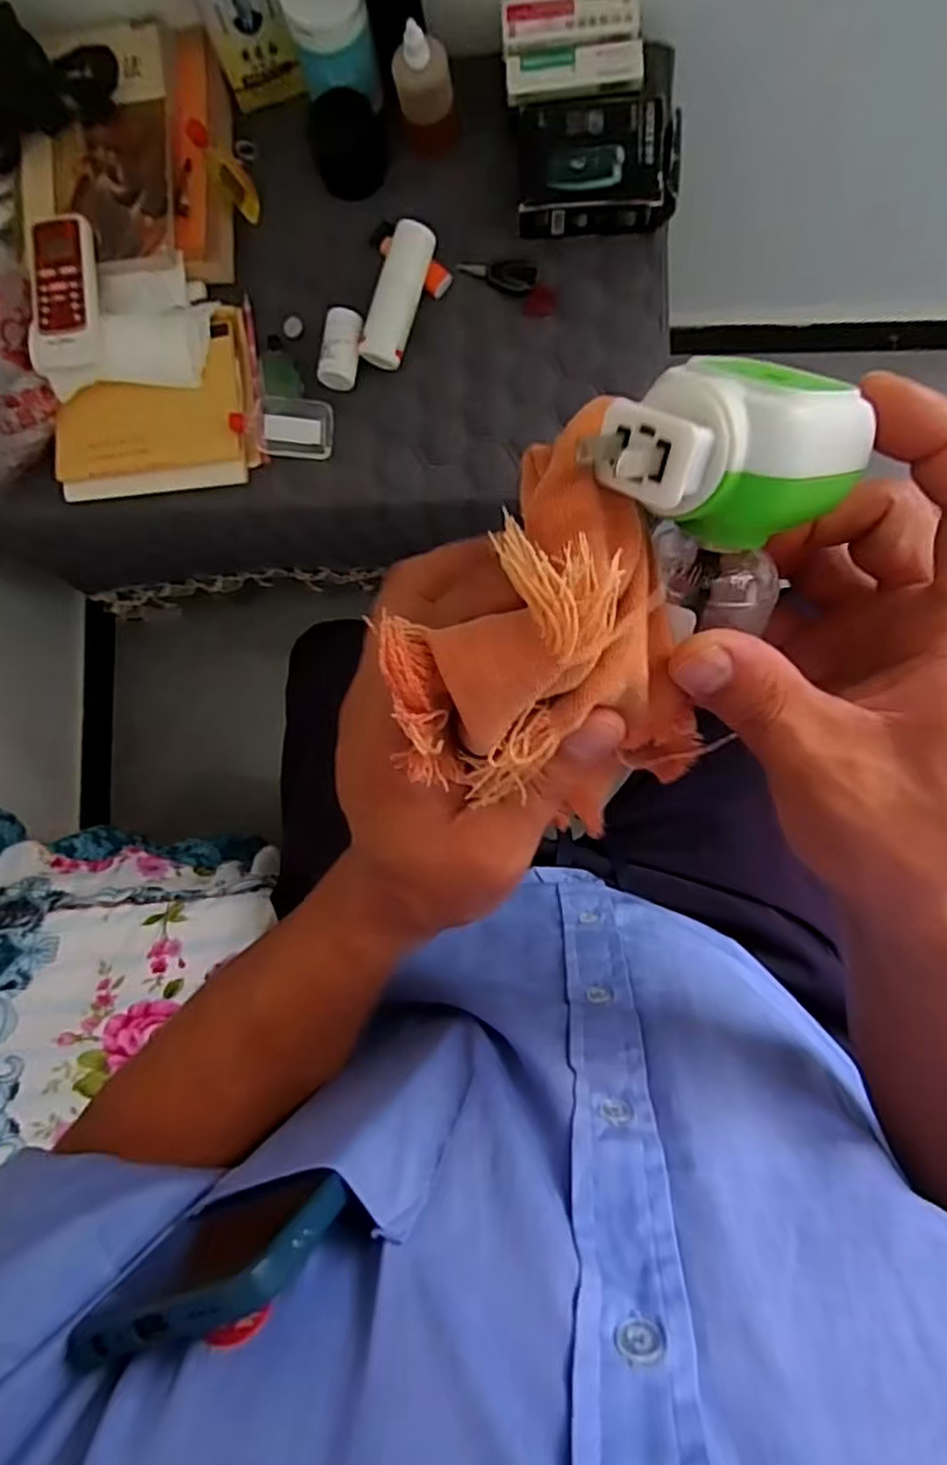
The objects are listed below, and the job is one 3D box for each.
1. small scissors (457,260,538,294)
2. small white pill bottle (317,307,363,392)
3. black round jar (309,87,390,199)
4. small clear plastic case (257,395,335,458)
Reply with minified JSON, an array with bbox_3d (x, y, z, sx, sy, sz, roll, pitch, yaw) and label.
[{"bbox_3d":[0.022,-0.413,0.632,0.069,0.009,0.026,3,90,4],"label":"small scissors"},{"bbox_3d":[-0.120,-0.347,0.636,0.032,0.027,0.070,10,90,4],"label":"small white pill bottle"},{"bbox_3d":[-0.111,-0.526,0.626,0.068,0.051,0.062,-18,89,4],"label":"black round jar"},{"bbox_3d":[-0.165,-0.283,0.643,0.066,0.013,0.051,7,90,4],"label":"small clear plastic case"}]

